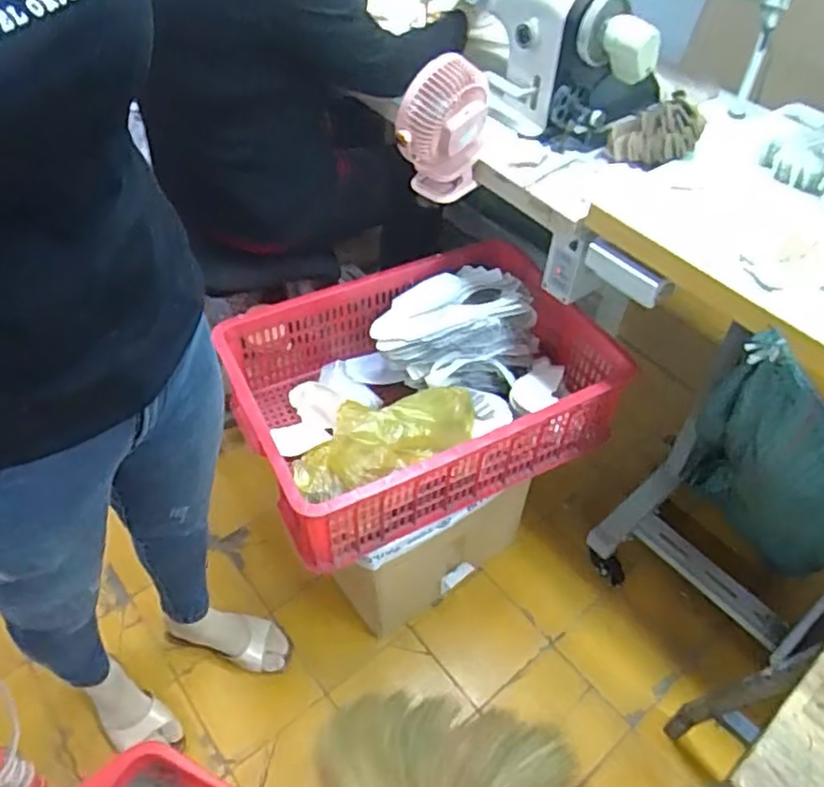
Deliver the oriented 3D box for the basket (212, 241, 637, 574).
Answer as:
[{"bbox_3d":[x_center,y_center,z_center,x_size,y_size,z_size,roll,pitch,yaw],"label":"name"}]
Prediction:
[{"bbox_3d":[0.018,-0.014,1.178,0.604,0.211,0.432,-22,54,-17],"label":"basket"}]

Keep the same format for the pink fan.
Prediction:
[{"bbox_3d":[0.044,-0.364,0.982,0.132,0.204,0.081,1,50,1],"label":"pink fan"}]

